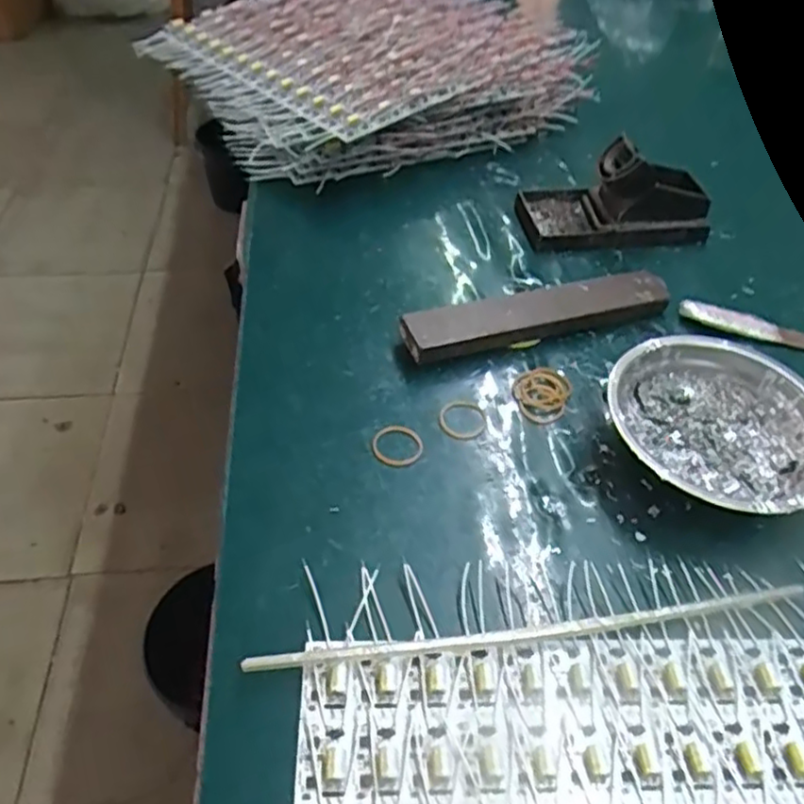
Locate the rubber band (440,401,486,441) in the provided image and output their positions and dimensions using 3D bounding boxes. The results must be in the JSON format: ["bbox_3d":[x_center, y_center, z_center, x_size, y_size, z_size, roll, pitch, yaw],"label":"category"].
[{"bbox_3d":[0.037,0.011,0.421,0.029,0.004,0.029,2,48,-2],"label":"rubber band"}]

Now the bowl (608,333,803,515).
[{"bbox_3d":[0.183,0.019,0.399,0.123,0.038,0.124,2,48,-2],"label":"bowl"}]

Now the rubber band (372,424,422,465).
[{"bbox_3d":[-0.003,0.025,0.405,0.030,0.004,0.029,2,48,-2],"label":"rubber band"}]

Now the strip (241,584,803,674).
[{"bbox_3d":[0.066,0.110,0.328,0.276,0.009,0.011,-5,49,-8],"label":"strip"}]

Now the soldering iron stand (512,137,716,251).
[{"bbox_3d":[0.176,-0.174,0.558,0.152,0.060,0.074,-4,49,-7],"label":"soldering iron stand"}]

